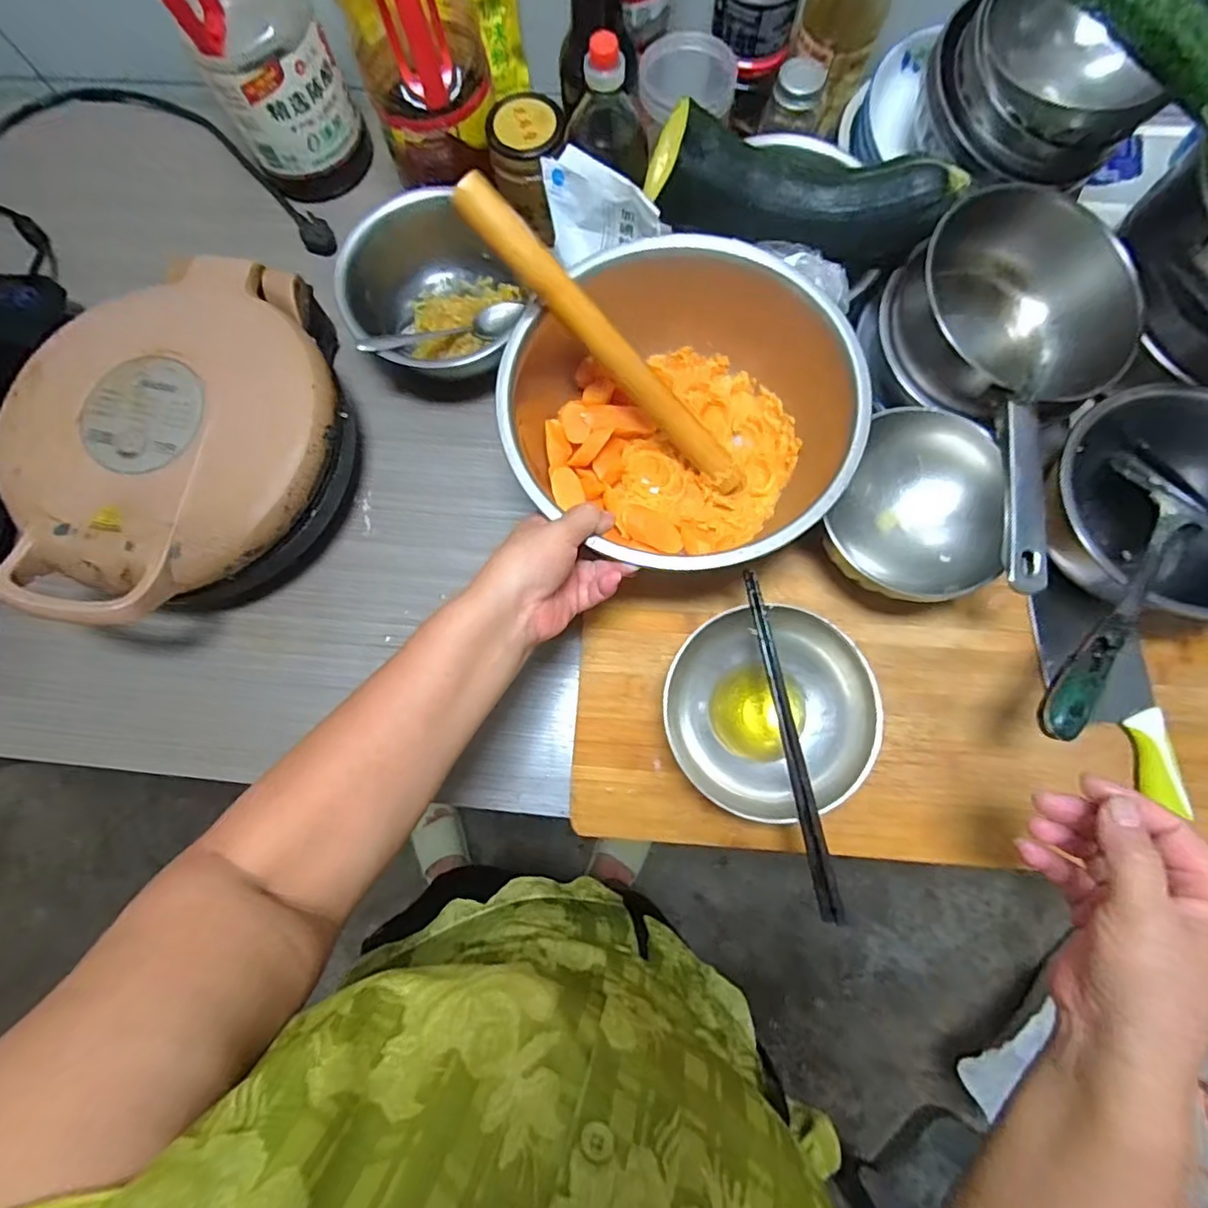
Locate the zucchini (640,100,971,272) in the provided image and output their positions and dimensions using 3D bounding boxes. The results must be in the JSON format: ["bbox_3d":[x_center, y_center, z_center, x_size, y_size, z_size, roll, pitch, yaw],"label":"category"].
[{"bbox_3d":[0.154,-0.328,0.464,0.236,0.062,0.076,7,79,2],"label":"zucchini"}]

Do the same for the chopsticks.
[{"bbox_3d":[0.129,0.093,0.407,0.013,0.011,0.240,-10,79,-1],"label":"chopsticks"}]

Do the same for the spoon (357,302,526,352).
[{"bbox_3d":[-0.150,-0.261,0.550,0.163,0.022,0.037,-23,79,-21],"label":"spoon"}]

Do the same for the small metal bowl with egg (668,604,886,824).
[{"bbox_3d":[0.121,0.083,0.449,0.147,0.068,0.148,0,79,1],"label":"small metal bowl with egg"}]

